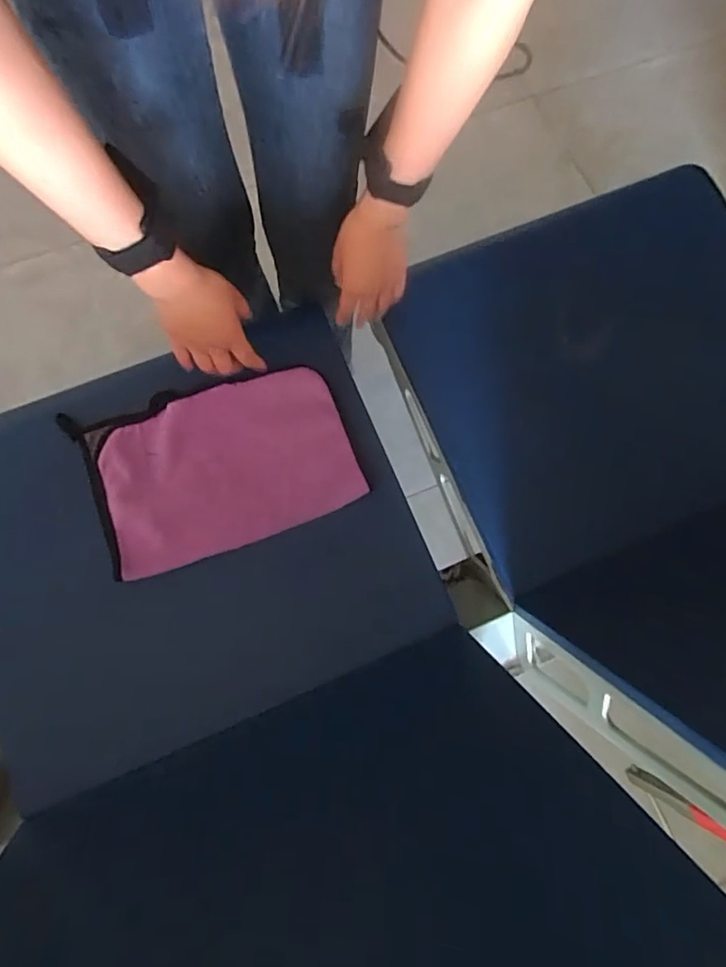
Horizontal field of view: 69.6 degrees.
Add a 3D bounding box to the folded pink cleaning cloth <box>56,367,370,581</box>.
[{"bbox_3d":[-0.164,-0.021,0.605,0.290,0.036,0.183,-19,76,-7],"label":"folded pink cleaning cloth"}]

